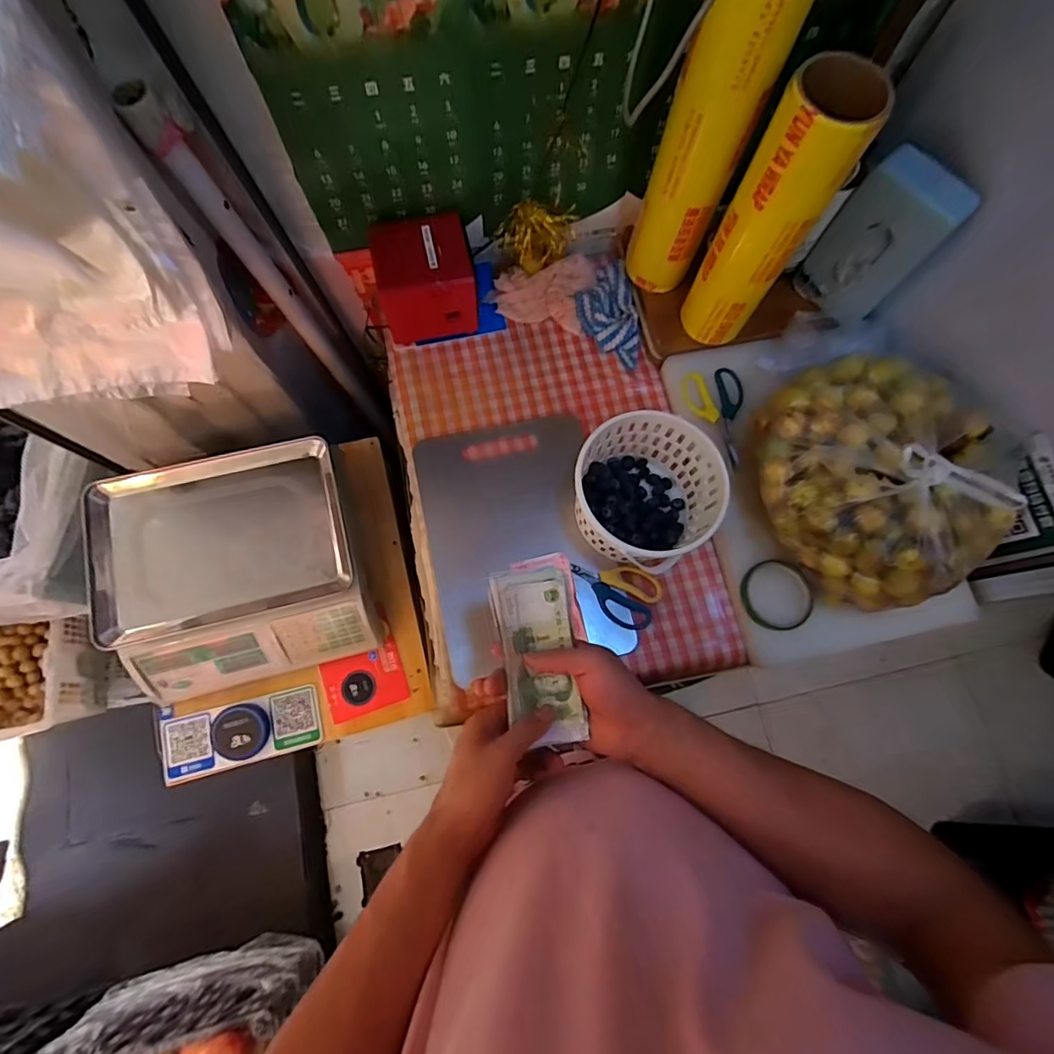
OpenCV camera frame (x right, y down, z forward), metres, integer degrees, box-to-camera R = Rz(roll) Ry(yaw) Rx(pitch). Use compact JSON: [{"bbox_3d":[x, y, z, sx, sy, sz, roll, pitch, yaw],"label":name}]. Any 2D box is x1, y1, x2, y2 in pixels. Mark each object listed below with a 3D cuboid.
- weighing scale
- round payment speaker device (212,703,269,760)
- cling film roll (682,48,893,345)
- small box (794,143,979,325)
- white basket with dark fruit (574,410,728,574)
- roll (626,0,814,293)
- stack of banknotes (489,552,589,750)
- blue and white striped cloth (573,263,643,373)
[{"bbox_3d":[-0.422,0.061,0.773,0.346,0.105,0.318,-14,76,-6],"label":"weighing scale"},{"bbox_3d":[-0.427,0.305,0.784,0.082,0.019,0.077,0,75,-2],"label":"round payment speaker device"},{"bbox_3d":[0.269,-0.340,0.599,0.091,0.313,0.080,30,76,6],"label":"cling film roll"},{"bbox_3d":[0.445,-0.362,0.677,0.115,0.194,0.034,41,78,8],"label":"small box"},{"bbox_3d":[0.145,-0.040,0.665,0.167,0.115,0.176,0,75,-2],"label":"white basket with dark fruit"},{"bbox_3d":[0.205,-0.443,0.604,0.099,0.343,0.112,20,76,3],"label":"roll"},{"bbox_3d":[0.013,0.108,0.468,0.077,0.018,0.162,-7,78,-4],"label":"stack of banknotes"},{"bbox_3d":[0.120,-0.316,0.781,0.087,0.034,0.167,-12,76,-5],"label":"blue and white striped cloth"}]

